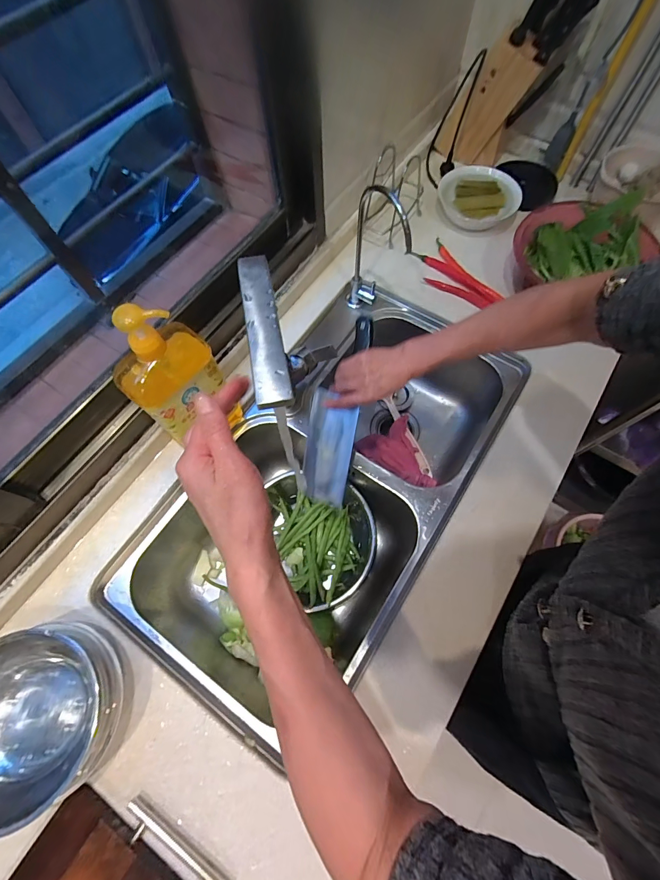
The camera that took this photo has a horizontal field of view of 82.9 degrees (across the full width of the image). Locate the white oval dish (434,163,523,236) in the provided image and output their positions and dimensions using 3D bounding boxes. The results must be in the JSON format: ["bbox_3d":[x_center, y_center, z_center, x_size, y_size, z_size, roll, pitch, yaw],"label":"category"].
[{"bbox_3d":[0.322,-0.524,0.816,0.173,0.045,0.154,11,69,5],"label":"white oval dish"}]

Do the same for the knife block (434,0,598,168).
[{"bbox_3d":[0.350,-0.722,0.747,0.189,0.308,0.098,19,70,8],"label":"knife block"}]

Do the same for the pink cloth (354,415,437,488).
[{"bbox_3d":[0.144,0.041,0.804,0.126,0.040,0.163,-23,70,-8],"label":"pink cloth"}]

